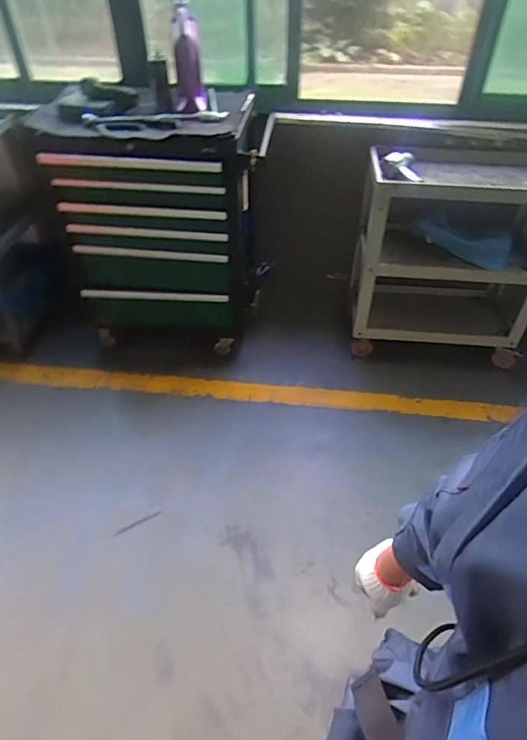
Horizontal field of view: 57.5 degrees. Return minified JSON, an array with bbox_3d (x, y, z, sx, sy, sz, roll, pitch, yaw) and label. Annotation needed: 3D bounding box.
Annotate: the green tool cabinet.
[{"bbox_3d":[-0.380,-0.570,1.839,0.648,0.832,0.413,4,46,4],"label":"green tool cabinet"}]

